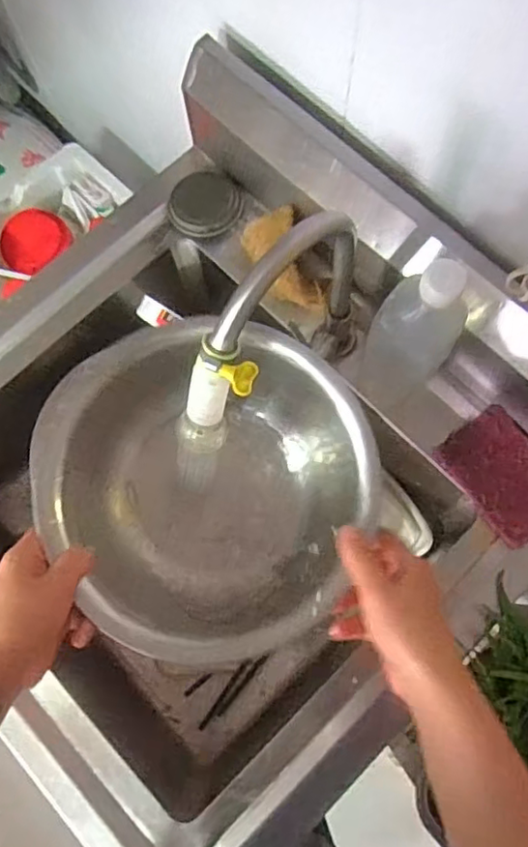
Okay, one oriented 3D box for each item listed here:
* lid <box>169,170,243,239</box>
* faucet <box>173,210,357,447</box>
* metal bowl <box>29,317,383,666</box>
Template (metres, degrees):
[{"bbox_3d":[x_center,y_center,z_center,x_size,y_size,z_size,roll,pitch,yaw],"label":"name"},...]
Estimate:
[{"bbox_3d":[-0.067,-0.253,0.713,0.079,0.010,0.083,0,76,1],"label":"lid"},{"bbox_3d":[0.010,-0.060,0.519,0.045,0.248,0.206,43,80,10],"label":"faucet"},{"bbox_3d":[-0.052,0.063,0.543,0.242,0.111,0.261,0,76,1],"label":"metal bowl"}]

